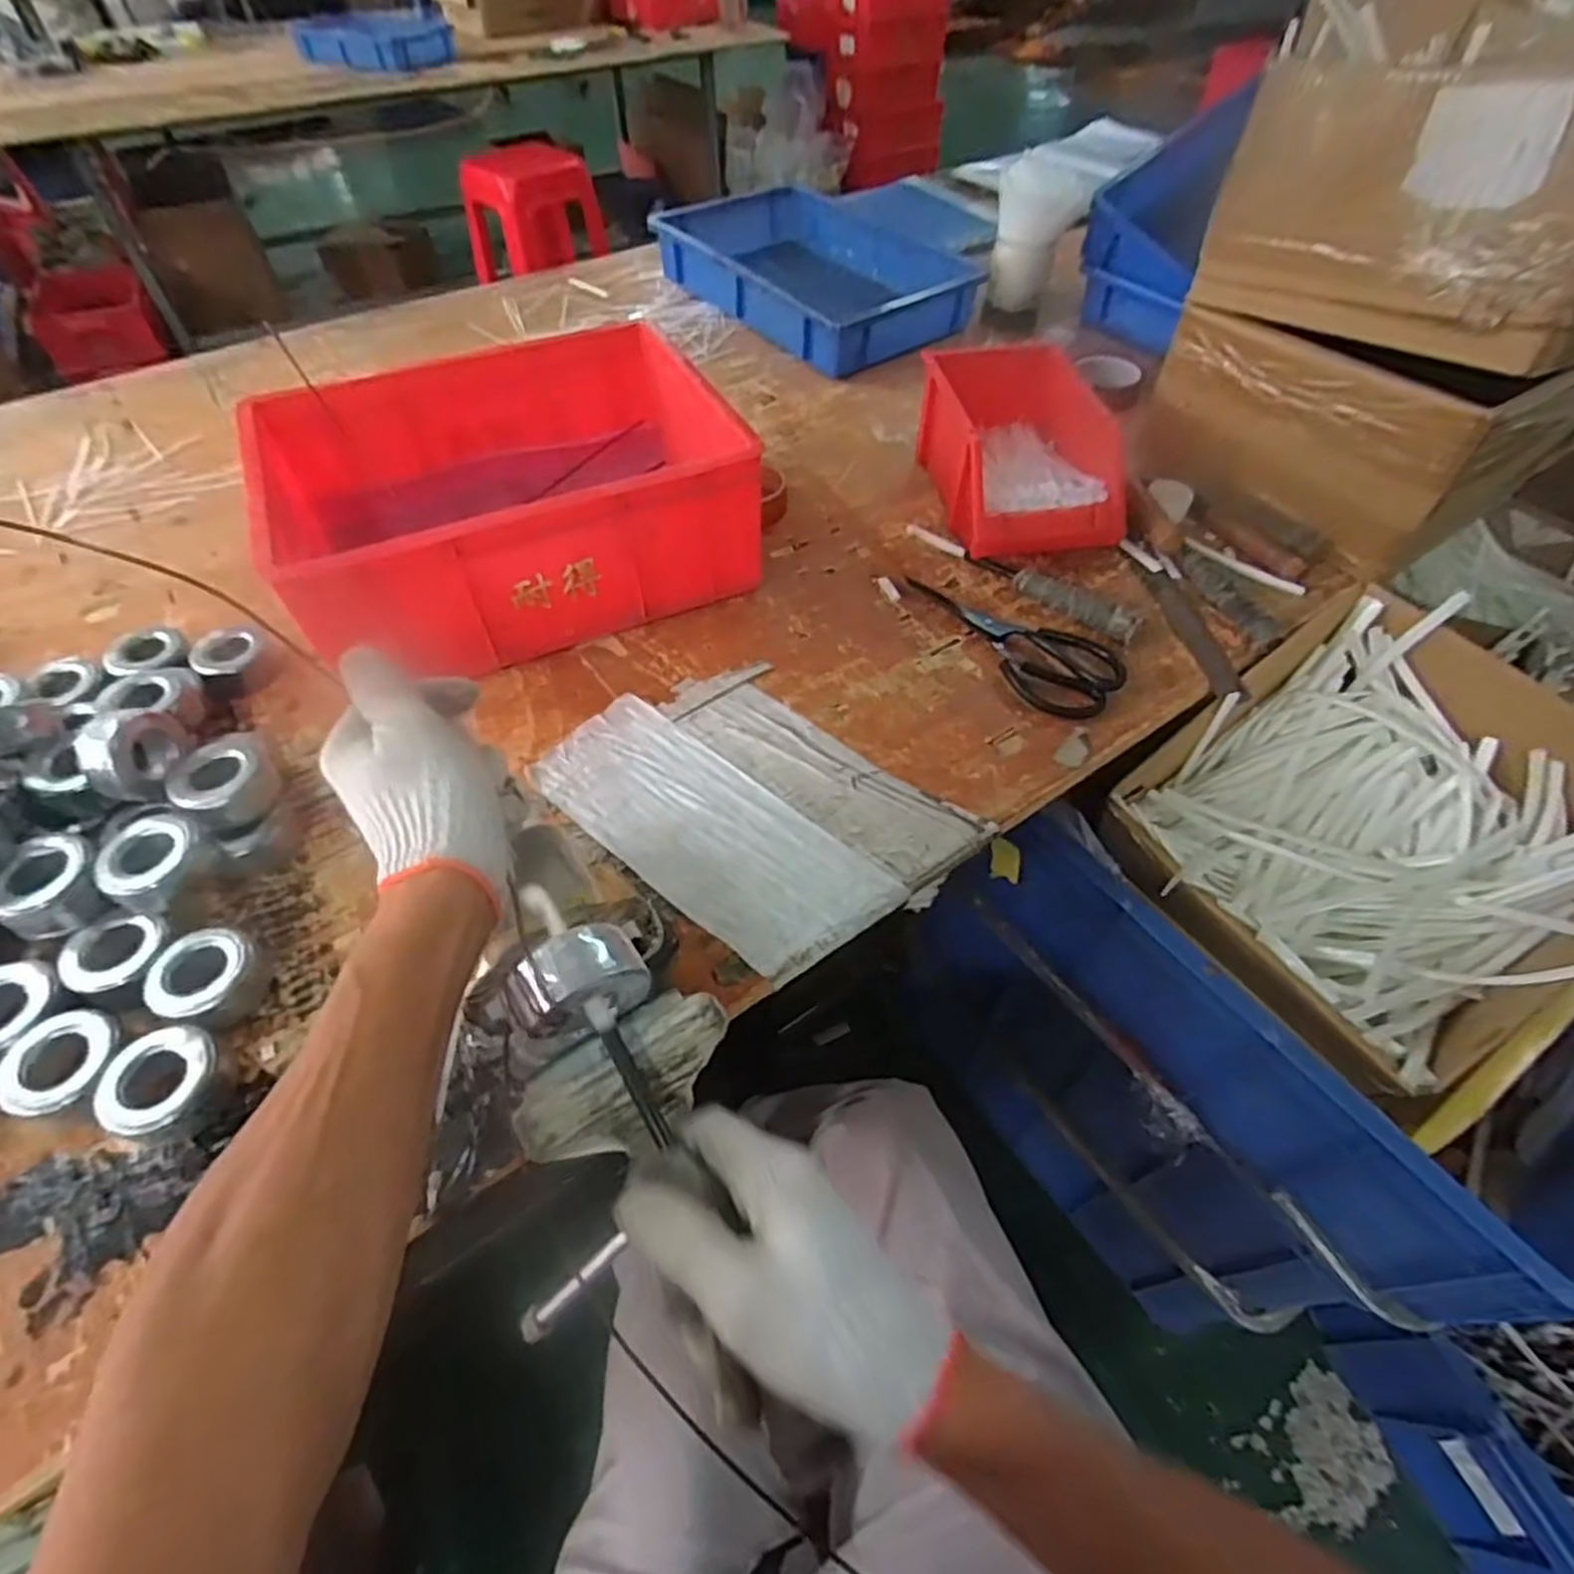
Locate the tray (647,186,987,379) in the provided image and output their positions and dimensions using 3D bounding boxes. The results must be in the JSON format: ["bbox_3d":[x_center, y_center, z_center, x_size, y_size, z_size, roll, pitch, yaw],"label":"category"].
[{"bbox_3d":[0.036,-0.767,1.163,0.307,0.094,0.486,-30,59,-21],"label":"tray"}]

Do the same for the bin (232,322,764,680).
[{"bbox_3d":[-0.256,-0.270,0.740,0.383,0.148,0.296,-22,54,-15],"label":"bin"}]

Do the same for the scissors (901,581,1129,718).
[{"bbox_3d":[0.199,-0.139,0.713,0.089,0.009,0.220,-34,58,-23],"label":"scissors"}]

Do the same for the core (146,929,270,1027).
[{"bbox_3d":[-0.373,0.125,0.506,0.061,0.037,0.062,14,53,13],"label":"core"}]

